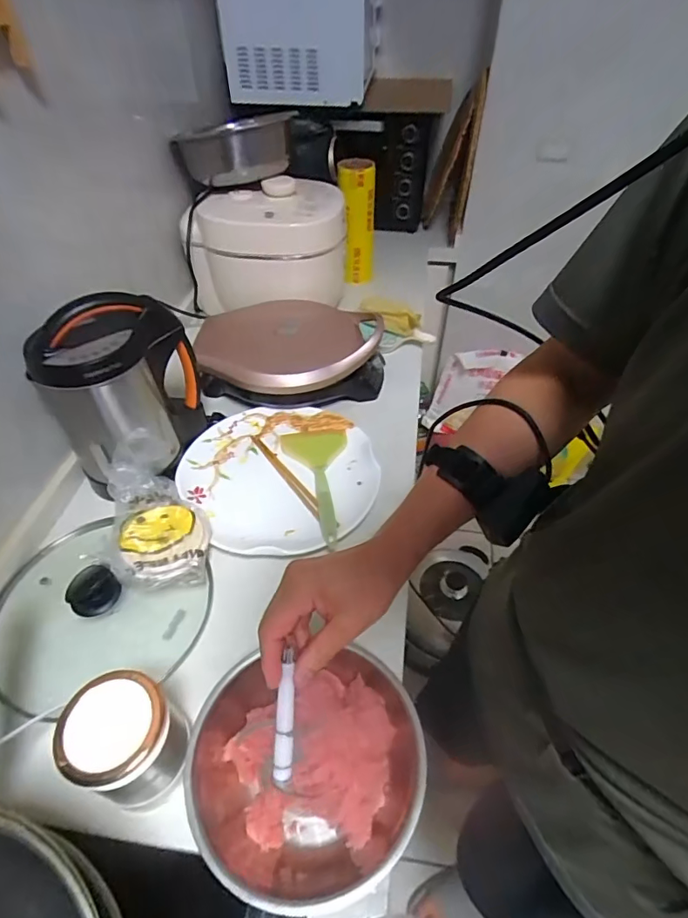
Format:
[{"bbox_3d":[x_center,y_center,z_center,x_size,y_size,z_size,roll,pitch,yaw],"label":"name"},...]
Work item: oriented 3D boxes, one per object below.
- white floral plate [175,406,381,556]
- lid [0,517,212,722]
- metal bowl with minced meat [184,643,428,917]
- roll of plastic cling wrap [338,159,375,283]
[{"bbox_3d":[-0.103,0.020,0.806,0.304,0.029,0.315,0,46,0],"label":"white floral plate"},{"bbox_3d":[-0.326,0.195,0.621,0.256,0.082,0.237,0,46,0],"label":"lid"},{"bbox_3d":[-0.040,0.318,0.492,0.222,0.078,0.198,0,46,0],"label":"metal bowl with minced meat"},{"bbox_3d":[0.034,-0.614,1.274,0.089,0.273,0.104,1,46,1],"label":"roll of plastic cling wrap"}]

